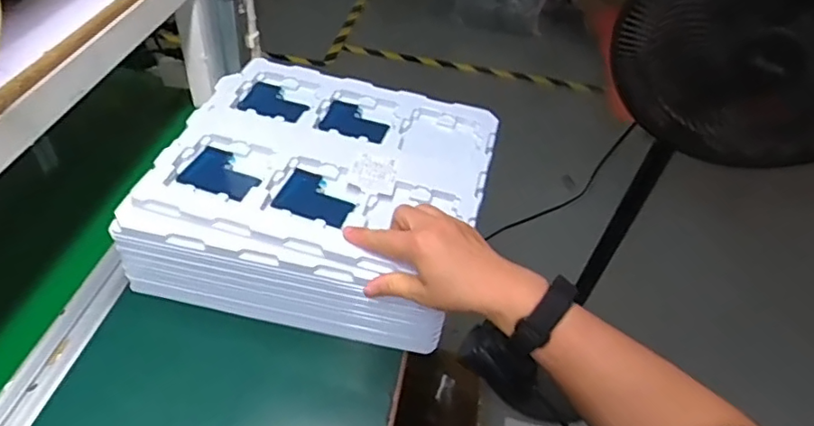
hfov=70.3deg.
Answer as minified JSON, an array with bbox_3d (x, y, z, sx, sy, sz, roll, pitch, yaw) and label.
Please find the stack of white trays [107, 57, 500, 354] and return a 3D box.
[{"bbox_3d":[-0.082,-0.029,0.647,0.321,0.103,0.290,11,44,4],"label":"stack of white trays"}]

